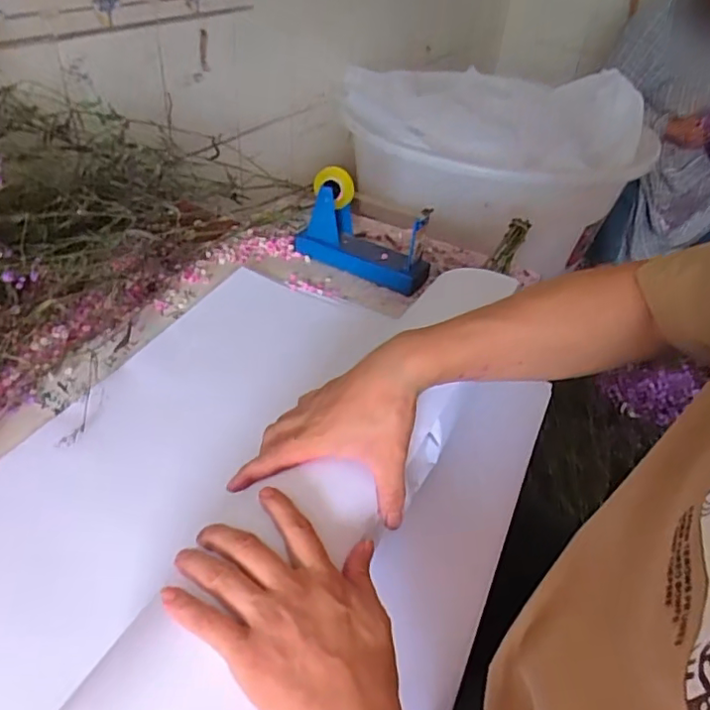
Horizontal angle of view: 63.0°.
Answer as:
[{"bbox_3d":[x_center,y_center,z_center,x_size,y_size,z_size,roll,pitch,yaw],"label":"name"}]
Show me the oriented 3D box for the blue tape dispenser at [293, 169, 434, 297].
[{"bbox_3d":[0.015,-0.185,0.845,0.204,0.128,0.061,23,42,20],"label":"blue tape dispenser"}]

